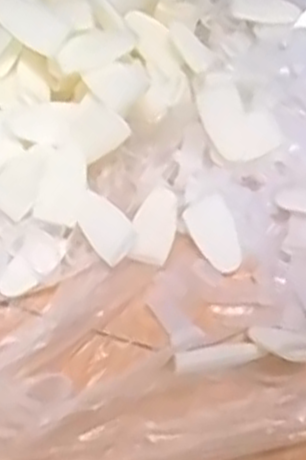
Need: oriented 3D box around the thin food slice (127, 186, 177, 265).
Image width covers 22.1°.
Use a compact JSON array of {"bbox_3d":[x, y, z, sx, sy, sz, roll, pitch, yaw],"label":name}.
[{"bbox_3d":[0.001,-0.003,0.427,0.023,0.008,0.043,4,53,10],"label":"thin food slice"}]

